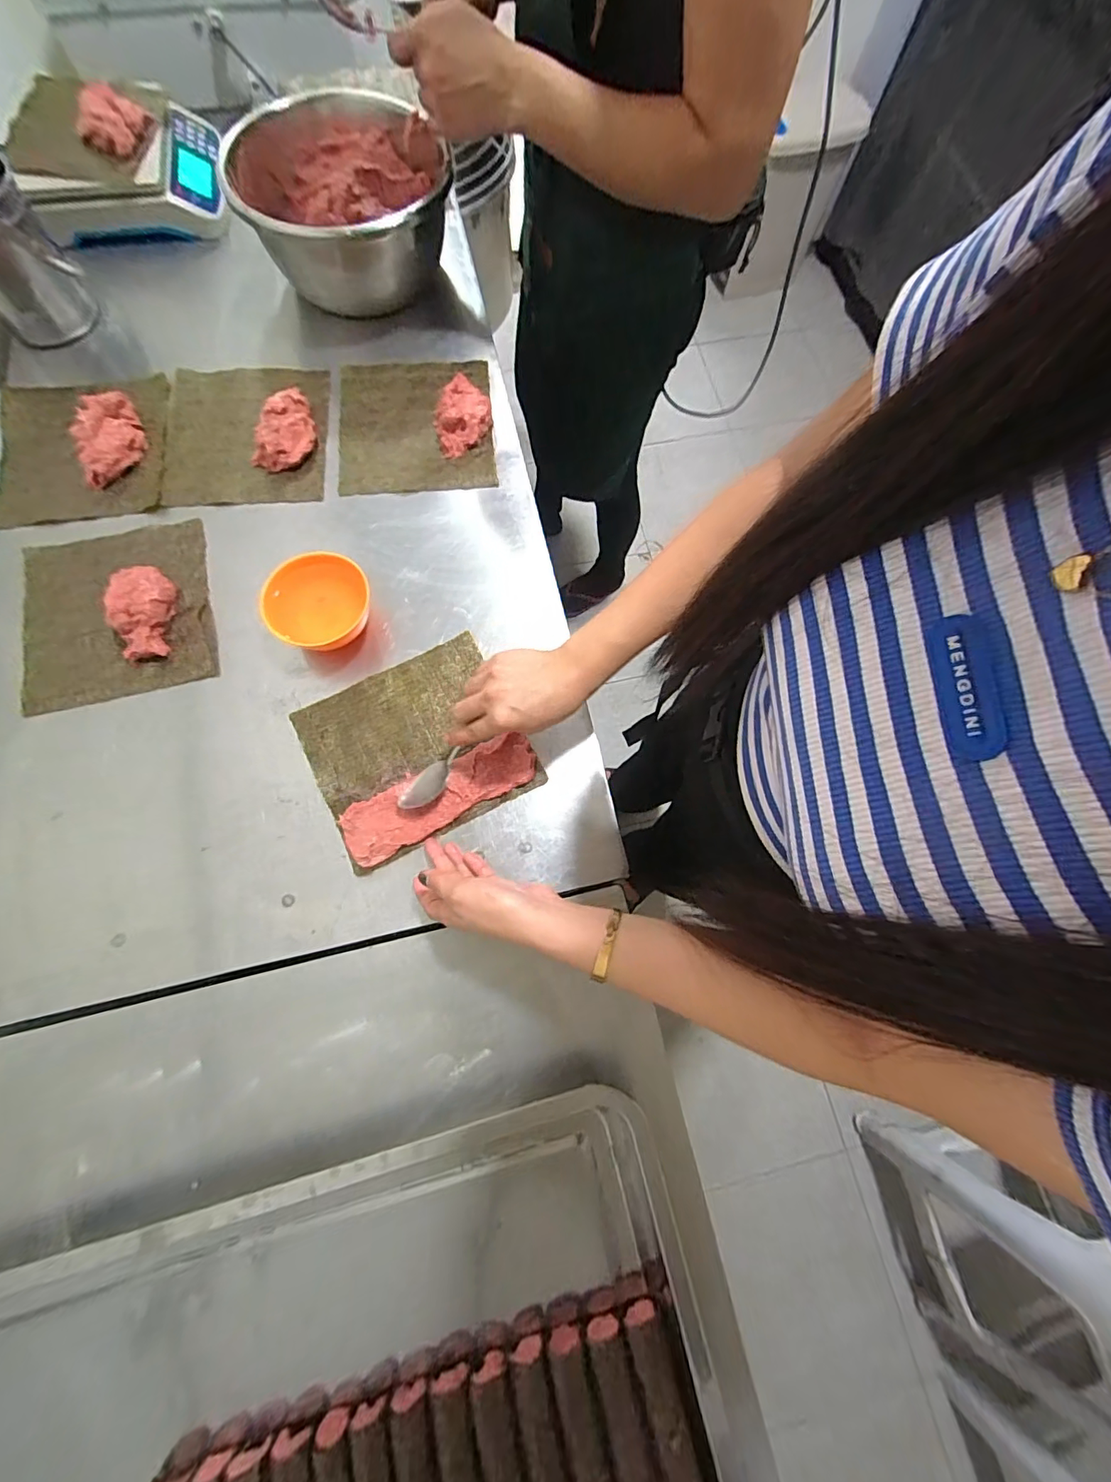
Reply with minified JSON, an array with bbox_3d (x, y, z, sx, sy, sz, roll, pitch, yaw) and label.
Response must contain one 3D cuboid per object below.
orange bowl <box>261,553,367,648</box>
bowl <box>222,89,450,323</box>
[{"bbox_3d":[-0.242,-0.142,0.518,0.098,0.060,0.099,1,74,-2],"label":"orange bowl"},{"bbox_3d":[-0.268,-0.676,0.644,0.239,0.116,0.256,1,74,-2],"label":"bowl"}]

